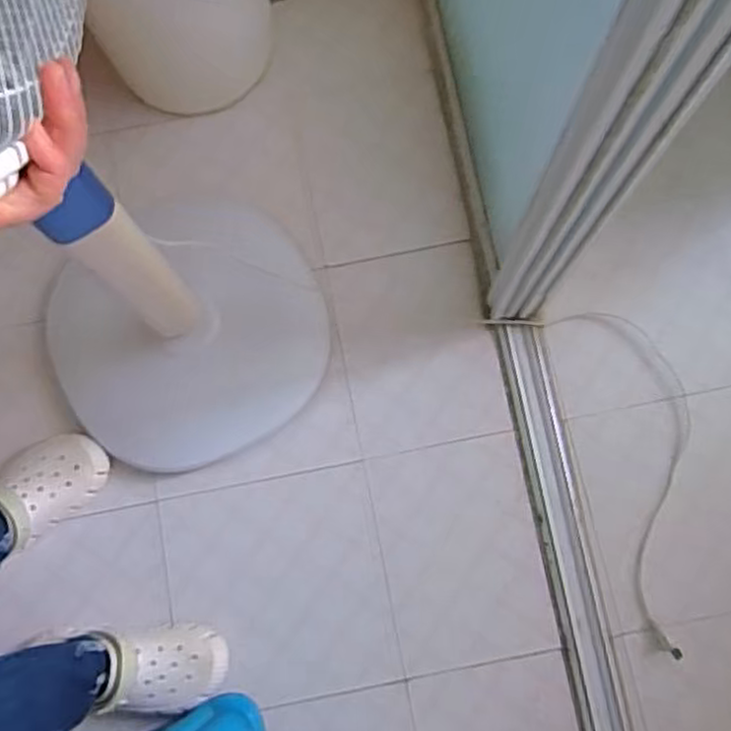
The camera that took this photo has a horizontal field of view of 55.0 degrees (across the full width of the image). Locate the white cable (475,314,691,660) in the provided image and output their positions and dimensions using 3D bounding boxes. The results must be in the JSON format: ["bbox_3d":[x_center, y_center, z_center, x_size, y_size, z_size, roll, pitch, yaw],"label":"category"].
[{"bbox_3d":[0.383,0.115,0.992,0.226,0.027,0.519,-27,79,-6],"label":"white cable"}]

